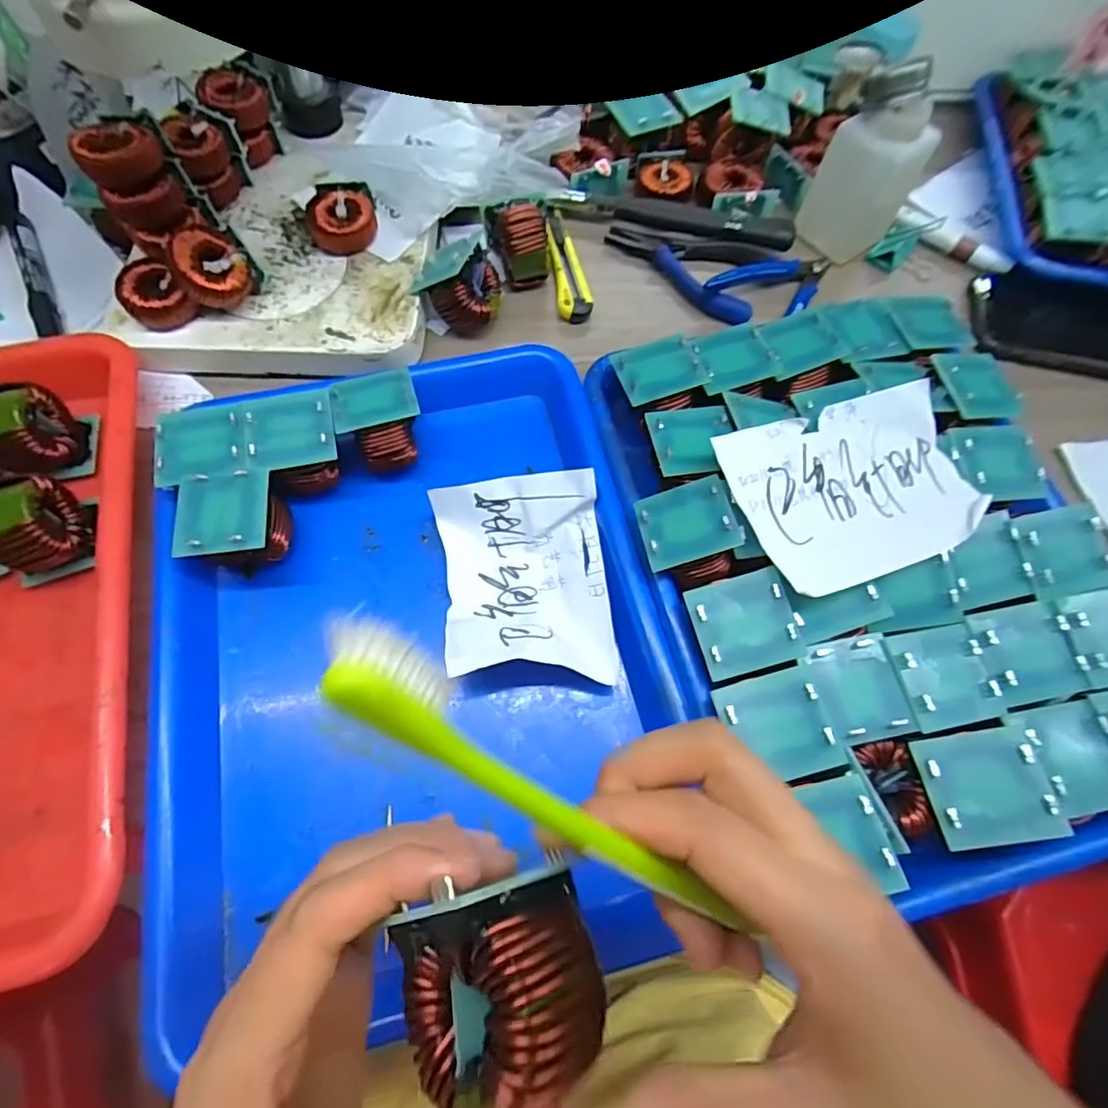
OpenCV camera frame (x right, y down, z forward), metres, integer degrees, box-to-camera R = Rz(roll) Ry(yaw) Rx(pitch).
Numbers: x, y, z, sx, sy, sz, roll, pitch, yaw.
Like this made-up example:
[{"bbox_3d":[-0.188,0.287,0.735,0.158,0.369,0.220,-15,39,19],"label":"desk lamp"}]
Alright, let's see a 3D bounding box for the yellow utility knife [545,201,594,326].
[{"bbox_3d":[0.010,-0.221,0.424,0.025,0.011,0.112,-6,68,-4],"label":"yellow utility knife"}]

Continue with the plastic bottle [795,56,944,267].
[{"bbox_3d":[0.224,-0.271,0.407,0.057,0.096,0.058,-40,74,-16],"label":"plastic bottle"}]

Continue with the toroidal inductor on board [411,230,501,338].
[{"bbox_3d":[-0.059,-0.180,0.382,0.048,0.051,0.044,-7,50,45],"label":"toroidal inductor on board"}]

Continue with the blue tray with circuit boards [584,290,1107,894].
[{"bbox_3d":[0.171,-0.002,0.312,0.240,0.071,0.300,-11,68,-6],"label":"blue tray with circuit boards"}]

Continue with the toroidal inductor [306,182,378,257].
[{"bbox_3d":[-0.145,-0.229,0.388,0.043,0.023,0.042,-7,68,-4],"label":"toroidal inductor"}]

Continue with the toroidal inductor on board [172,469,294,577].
[{"bbox_3d":[-0.173,-0.014,0.314,0.049,0.047,0.051,-5,68,-4],"label":"toroidal inductor on board"}]

